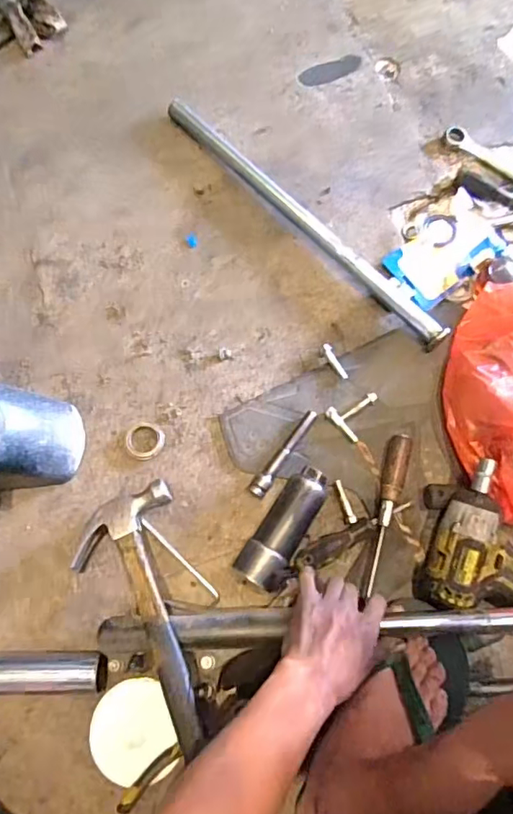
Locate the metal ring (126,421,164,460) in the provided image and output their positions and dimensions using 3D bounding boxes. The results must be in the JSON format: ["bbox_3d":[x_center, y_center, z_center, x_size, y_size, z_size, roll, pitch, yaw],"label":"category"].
[{"bbox_3d":[-0.142,0.042,0.671,0.048,0.004,0.048,0,72,-1],"label":"metal ring"}]

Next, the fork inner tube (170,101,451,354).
[{"bbox_3d":[0.059,-0.273,0.758,0.030,0.036,0.536,-41,77,-12],"label":"fork inner tube"}]

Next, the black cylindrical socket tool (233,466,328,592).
[{"bbox_3d":[0.032,0.137,0.617,0.056,0.046,0.146,31,75,9],"label":"black cylindrical socket tool"}]

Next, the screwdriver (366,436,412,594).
[{"bbox_3d":[0.158,0.123,0.632,0.028,0.028,0.187,14,73,4],"label":"screwdriver"}]

